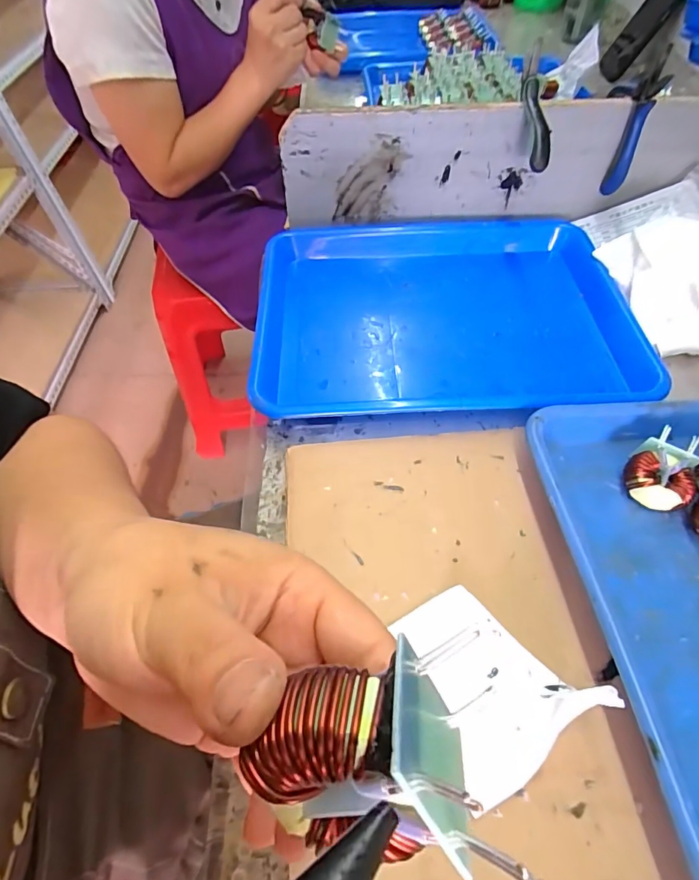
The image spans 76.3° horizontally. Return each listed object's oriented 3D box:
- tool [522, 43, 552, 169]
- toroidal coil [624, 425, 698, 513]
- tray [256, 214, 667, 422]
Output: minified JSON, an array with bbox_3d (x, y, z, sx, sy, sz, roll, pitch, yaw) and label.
[{"bbox_3d":[0.171,-0.308,0.406,0.025,0.022,0.144,2,76,2],"label":"tool"},{"bbox_3d":[0.216,0.021,0.309,0.041,0.028,0.048,17,58,13],"label":"toroidal coil"},{"bbox_3d":[0.081,-0.118,0.418,0.325,0.048,0.249,-2,56,0],"label":"tray"}]

